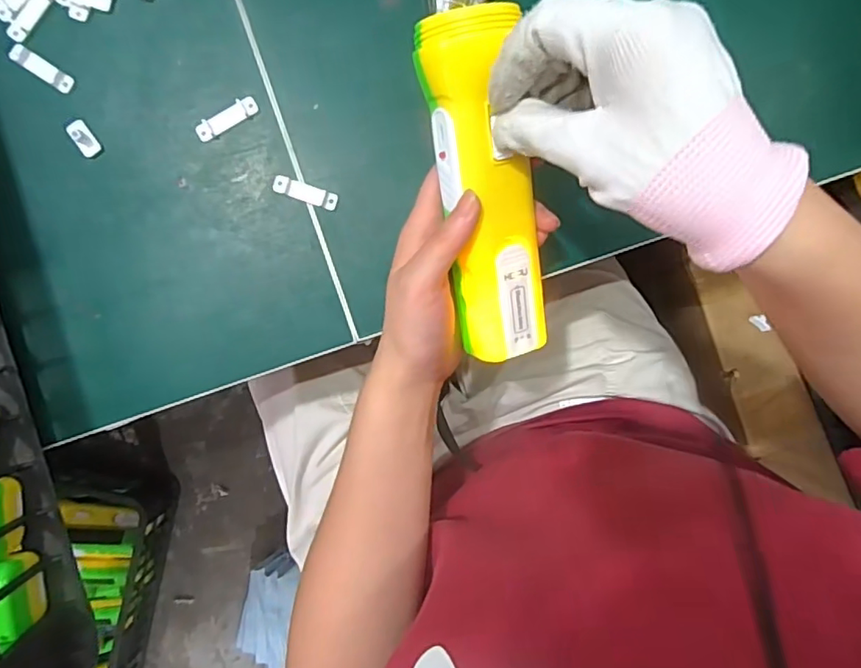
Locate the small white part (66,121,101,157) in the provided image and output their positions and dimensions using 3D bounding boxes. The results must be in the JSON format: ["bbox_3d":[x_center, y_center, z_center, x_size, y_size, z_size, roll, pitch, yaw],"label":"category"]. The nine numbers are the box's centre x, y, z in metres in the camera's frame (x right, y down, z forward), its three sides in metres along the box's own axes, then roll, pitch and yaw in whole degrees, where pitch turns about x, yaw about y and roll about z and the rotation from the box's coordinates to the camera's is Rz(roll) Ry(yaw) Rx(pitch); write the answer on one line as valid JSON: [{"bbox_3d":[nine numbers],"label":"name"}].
[{"bbox_3d":[-0.197,-0.111,0.316,0.011,0.006,0.020,-33,93,-1],"label":"small white part"}]

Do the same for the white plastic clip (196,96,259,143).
[{"bbox_3d":[-0.117,-0.124,0.319,0.038,0.004,0.011,-32,93,-1],"label":"white plastic clip"}]

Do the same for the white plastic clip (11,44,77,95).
[{"bbox_3d":[-0.219,-0.149,0.313,0.036,0.004,0.010,34,91,-3],"label":"white plastic clip"}]

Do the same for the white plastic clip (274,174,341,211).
[{"bbox_3d":[-0.072,-0.082,0.323,0.038,0.004,0.010,19,91,-3],"label":"white plastic clip"}]

